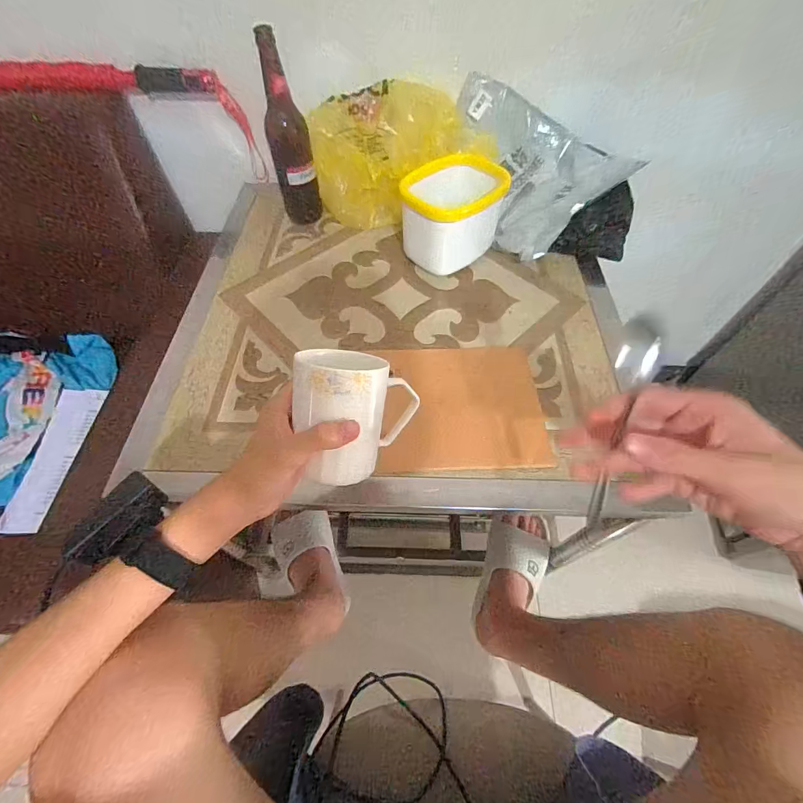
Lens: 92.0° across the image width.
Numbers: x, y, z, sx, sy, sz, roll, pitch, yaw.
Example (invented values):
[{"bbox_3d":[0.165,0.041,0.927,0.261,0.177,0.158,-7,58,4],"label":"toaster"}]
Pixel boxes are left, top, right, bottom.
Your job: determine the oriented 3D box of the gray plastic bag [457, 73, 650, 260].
[{"bbox_3d":[0.262,-0.412,0.679,0.235,0.159,0.284,-14,59,-8],"label":"gray plastic bag"}]

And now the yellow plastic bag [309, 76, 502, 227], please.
[{"bbox_3d":[0.002,-0.436,0.681,0.302,0.153,0.171,-9,58,-6],"label":"yellow plastic bag"}]

